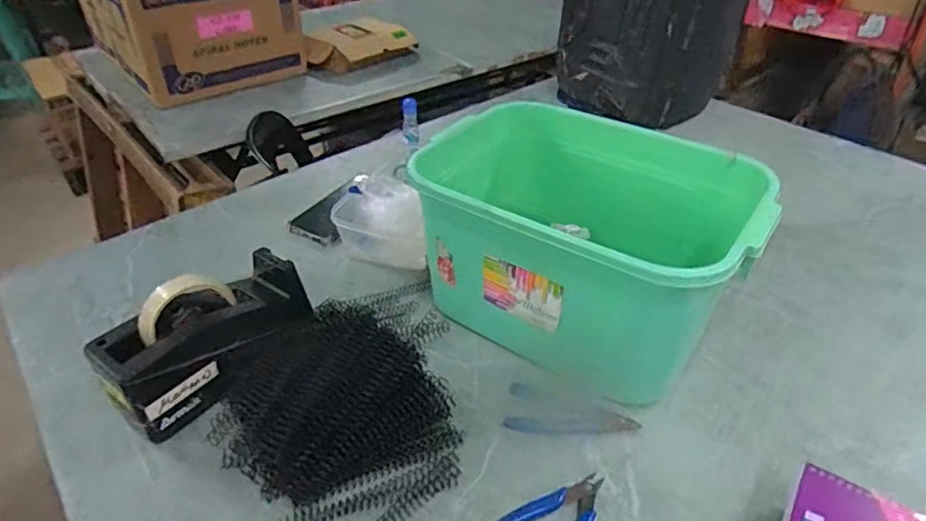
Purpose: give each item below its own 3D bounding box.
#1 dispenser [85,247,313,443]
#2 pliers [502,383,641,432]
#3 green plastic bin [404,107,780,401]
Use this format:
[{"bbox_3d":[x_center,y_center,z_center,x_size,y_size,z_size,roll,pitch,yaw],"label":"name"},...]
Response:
[{"bbox_3d":[-0.255,0.072,0.574,0.087,0.098,0.201,28,45,31],"label":"dispenser"},{"bbox_3d":[0.108,0.154,0.567,0.126,0.006,0.058,8,38,9],"label":"pliers"},{"bbox_3d":[0.131,-0.022,0.621,0.320,0.185,0.225,20,41,23],"label":"green plastic bin"}]

